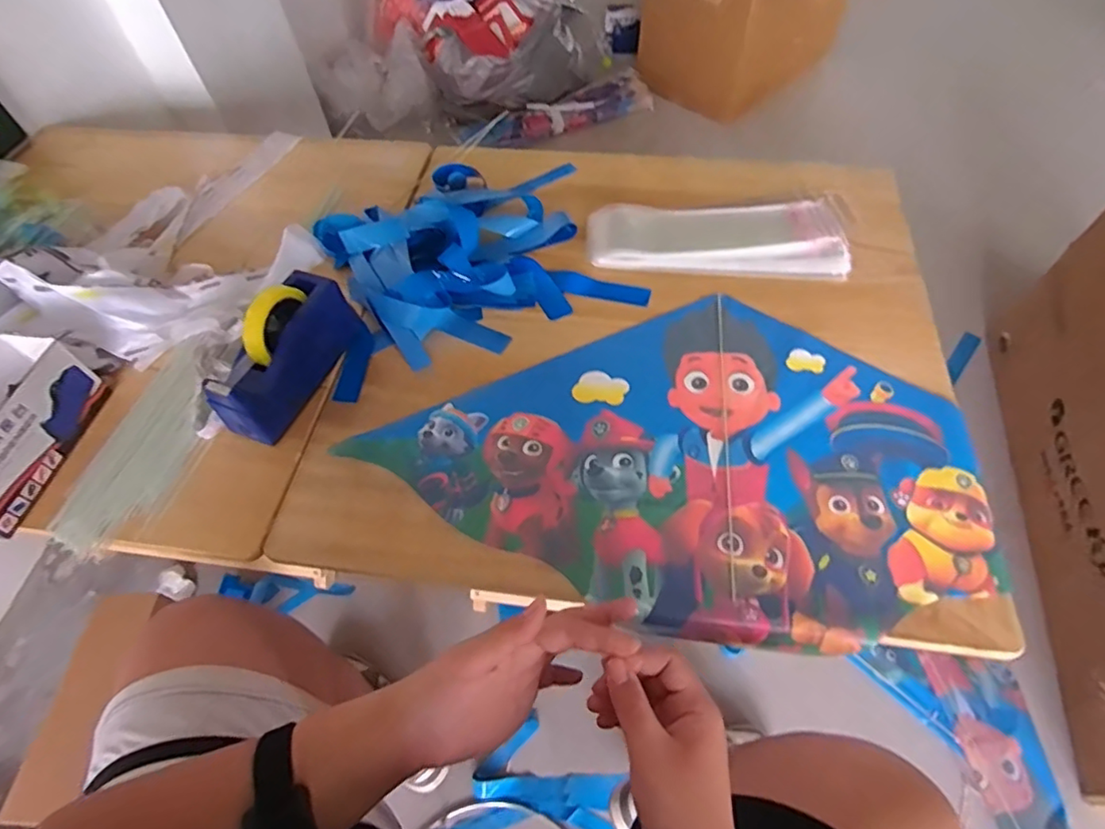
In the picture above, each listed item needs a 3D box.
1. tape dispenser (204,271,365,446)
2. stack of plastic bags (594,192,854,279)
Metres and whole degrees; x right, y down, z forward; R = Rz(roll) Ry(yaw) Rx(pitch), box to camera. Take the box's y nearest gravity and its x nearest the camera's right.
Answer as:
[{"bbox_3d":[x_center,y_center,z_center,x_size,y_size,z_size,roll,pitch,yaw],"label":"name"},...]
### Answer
[{"bbox_3d":[-0.330,-0.082,0.714,0.063,0.110,0.206,19,60,14],"label":"tape dispenser"},{"bbox_3d":[0.252,-0.261,0.882,0.393,0.034,0.157,0,57,4],"label":"stack of plastic bags"}]

